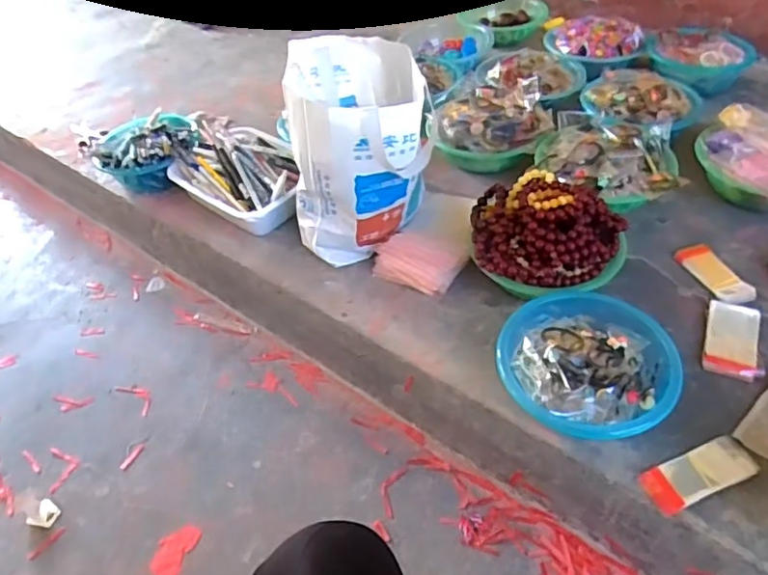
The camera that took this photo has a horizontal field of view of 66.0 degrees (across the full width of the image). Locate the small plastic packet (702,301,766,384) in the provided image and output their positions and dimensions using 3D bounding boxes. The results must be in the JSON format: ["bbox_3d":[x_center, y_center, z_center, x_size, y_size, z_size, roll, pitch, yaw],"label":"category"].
[{"bbox_3d":[0.503,0.075,0.851,0.070,0.019,0.137,15,50,19],"label":"small plastic packet"}]

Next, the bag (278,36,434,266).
[{"bbox_3d":[-0.037,-0.220,0.987,0.209,0.309,0.226,3,46,10],"label":"bag"}]

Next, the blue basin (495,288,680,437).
[{"bbox_3d":[0.268,0.106,0.804,0.226,0.083,0.206,-1,45,6],"label":"blue basin"}]

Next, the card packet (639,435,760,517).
[{"bbox_3d":[0.385,0.223,0.717,0.136,0.022,0.056,-18,48,-11],"label":"card packet"}]

